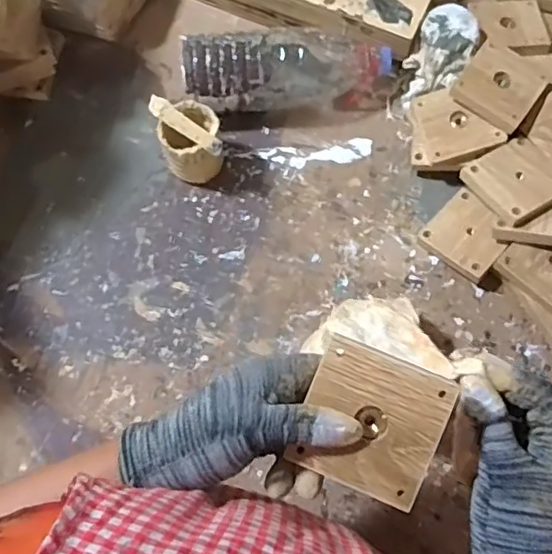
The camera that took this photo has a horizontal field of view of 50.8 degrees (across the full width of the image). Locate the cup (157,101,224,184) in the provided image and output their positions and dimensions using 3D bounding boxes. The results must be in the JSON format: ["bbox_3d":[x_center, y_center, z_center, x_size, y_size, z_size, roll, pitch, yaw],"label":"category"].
[{"bbox_3d":[-0.093,-0.147,0.648,0.065,0.077,0.067,0,75,1],"label":"cup"}]

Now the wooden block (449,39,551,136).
[{"bbox_3d":[0.245,-0.209,0.632,0.083,0.014,0.084,36,78,10],"label":"wooden block"}]

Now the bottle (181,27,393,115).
[{"bbox_3d":[0.013,-0.236,0.669,0.238,0.080,0.074,-7,74,-14],"label":"bottle"}]

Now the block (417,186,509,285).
[{"bbox_3d":[0.210,-0.047,0.634,0.079,0.012,0.084,-44,61,-7],"label":"block"}]

